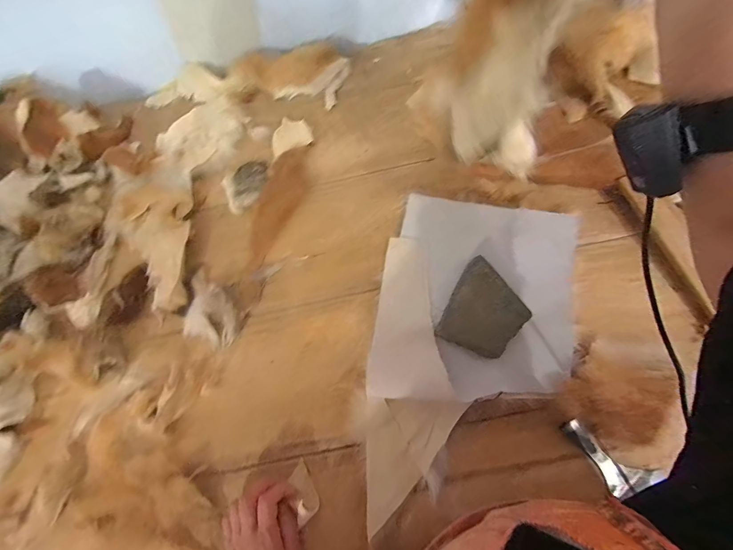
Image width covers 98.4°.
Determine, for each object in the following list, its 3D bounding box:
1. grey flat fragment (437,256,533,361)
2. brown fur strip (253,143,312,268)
[{"bbox_3d":[0.173,0.050,0.457,0.101,0.031,0.124,25,77,14],"label":"grey flat fragment"},{"bbox_3d":[-0.150,-0.128,0.558,0.073,0.019,0.225,12,74,10],"label":"brown fur strip"}]

